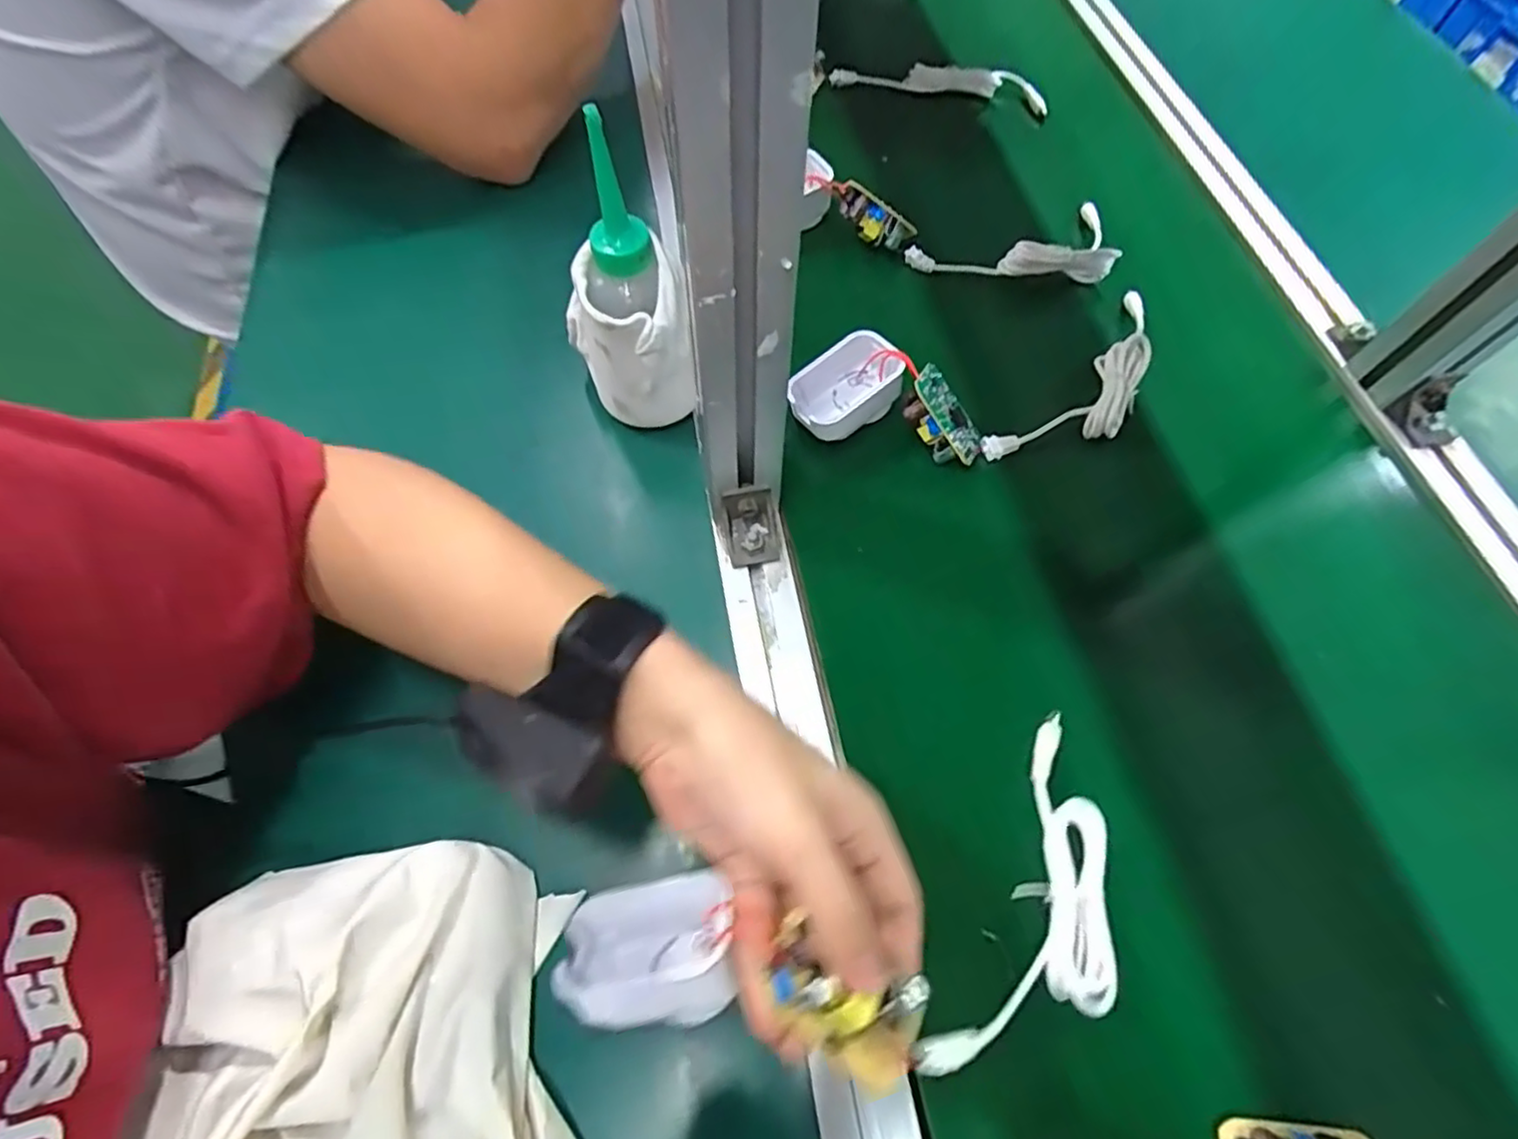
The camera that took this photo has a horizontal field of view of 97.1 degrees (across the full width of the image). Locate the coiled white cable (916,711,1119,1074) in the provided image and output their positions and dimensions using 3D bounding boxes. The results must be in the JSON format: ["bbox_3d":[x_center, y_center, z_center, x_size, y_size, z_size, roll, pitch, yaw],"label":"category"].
[{"bbox_3d":[0.126,0.153,0.292,0.069,0.028,0.166,37,54,16],"label":"coiled white cable"}]

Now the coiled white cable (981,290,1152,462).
[{"bbox_3d":[0.223,-0.121,0.442,0.055,0.031,0.185,41,70,17],"label":"coiled white cable"}]

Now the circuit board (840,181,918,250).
[{"bbox_3d":[0.084,-0.255,0.491,0.060,0.025,0.017,29,63,-17],"label":"circuit board"}]

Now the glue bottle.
[{"bbox_3d":[-0.072,-0.145,0.361,0.060,0.146,0.059,-20,65,-11],"label":"glue bottle"}]

